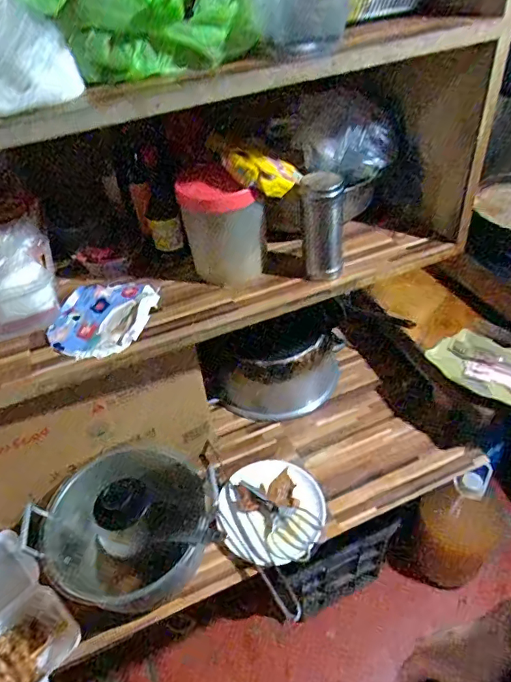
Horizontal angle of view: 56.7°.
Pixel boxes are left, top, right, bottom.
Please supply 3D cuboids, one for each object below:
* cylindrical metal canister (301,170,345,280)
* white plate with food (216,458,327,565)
[{"bbox_3d":[0.104,-0.172,0.712,0.061,0.151,0.064,1,43,9],"label":"cylindrical metal canister"},{"bbox_3d":[0.030,0.311,0.885,0.193,0.038,0.194,-4,43,3],"label":"white plate with food"}]

